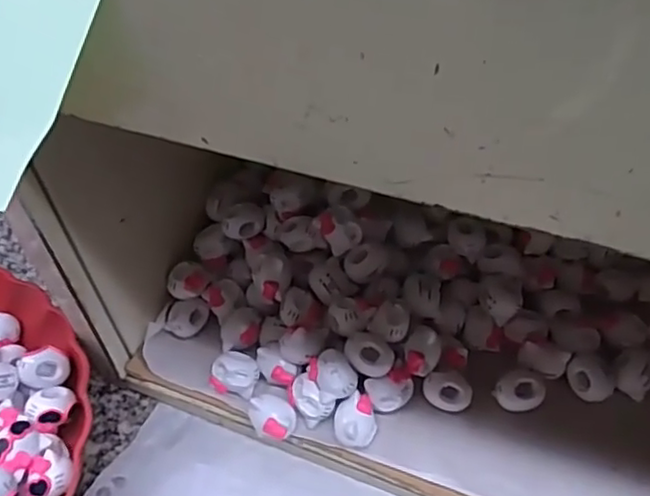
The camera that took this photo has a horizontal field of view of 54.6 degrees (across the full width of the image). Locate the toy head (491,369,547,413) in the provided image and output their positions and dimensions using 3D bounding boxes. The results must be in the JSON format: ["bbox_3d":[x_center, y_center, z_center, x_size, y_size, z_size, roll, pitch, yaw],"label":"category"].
[{"bbox_3d":[0.104,0.075,0.332,0.026,0.014,0.021,-27,54,-18],"label":"toy head"}]

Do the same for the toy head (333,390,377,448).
[{"bbox_3d":[0.015,0.090,0.322,0.021,0.023,0.024,-2,50,2],"label":"toy head"}]

